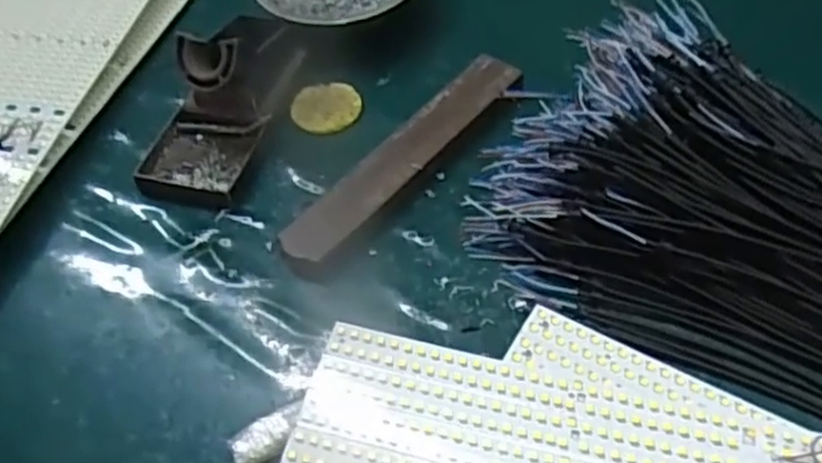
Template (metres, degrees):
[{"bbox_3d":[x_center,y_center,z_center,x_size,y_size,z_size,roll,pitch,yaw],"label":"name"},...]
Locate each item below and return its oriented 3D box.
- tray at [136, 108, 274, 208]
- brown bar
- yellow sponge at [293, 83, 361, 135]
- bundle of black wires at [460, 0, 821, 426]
[{"bbox_3d":[-0.137,-0.049,0.496,0.068,0.012,0.068,10,54,13],"label":"tray"},{"bbox_3d":[-0.001,-0.048,0.481,0.037,0.019,0.199,32,62,26],"label":"brown bar"},{"bbox_3d":[-0.058,-0.084,0.521,0.046,0.009,0.042,-9,52,-1],"label":"yellow sponge"},{"bbox_3d":[0.280,0.028,0.361,0.496,0.079,0.189,27,58,23],"label":"bundle of black wires"}]

